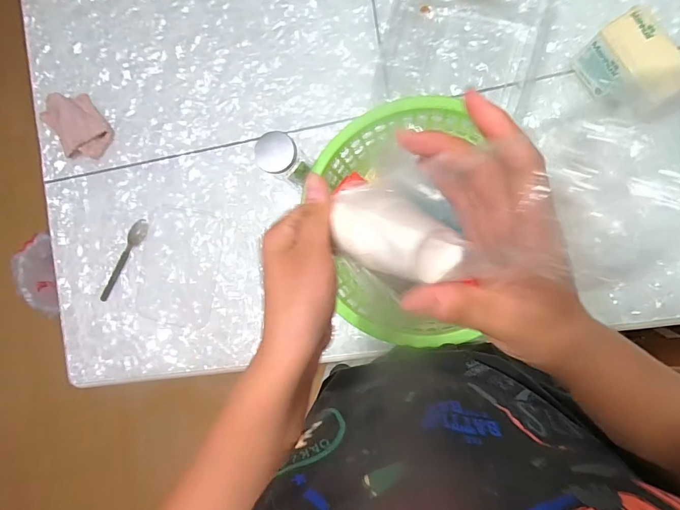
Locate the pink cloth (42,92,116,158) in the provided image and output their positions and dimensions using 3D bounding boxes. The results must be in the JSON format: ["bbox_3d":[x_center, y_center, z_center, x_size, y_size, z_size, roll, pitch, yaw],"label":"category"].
[{"bbox_3d":[-0.490,-0.240,0.688,0.100,0.040,0.143,-42,82,6],"label":"pink cloth"}]

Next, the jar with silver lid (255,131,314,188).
[{"bbox_3d":[-0.073,-0.126,0.489,0.060,0.060,0.049,31,95,8],"label":"jar with silver lid"}]

